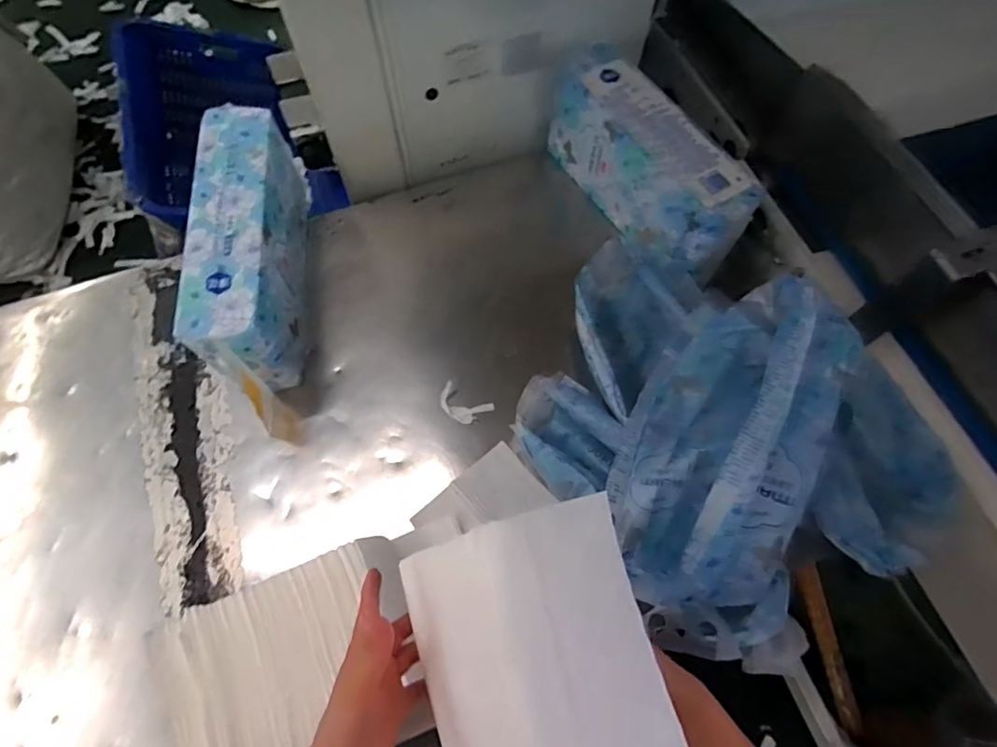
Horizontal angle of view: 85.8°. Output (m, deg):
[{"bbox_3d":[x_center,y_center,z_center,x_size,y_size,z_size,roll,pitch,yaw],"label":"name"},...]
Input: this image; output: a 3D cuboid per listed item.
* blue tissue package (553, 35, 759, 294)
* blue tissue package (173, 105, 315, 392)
[{"bbox_3d":[0.197,-0.284,0.751,0.113,0.151,0.342,-25,68,-11],"label":"blue tissue package"},{"bbox_3d":[-0.322,-0.159,0.707,0.093,0.151,0.334,-5,66,-3],"label":"blue tissue package"}]

